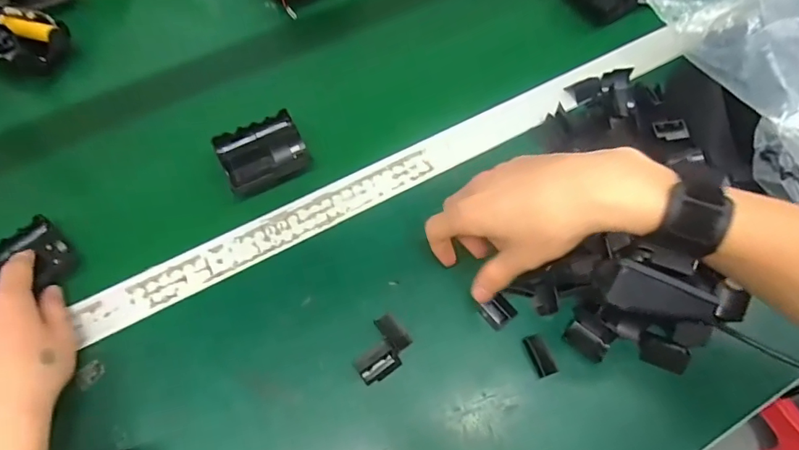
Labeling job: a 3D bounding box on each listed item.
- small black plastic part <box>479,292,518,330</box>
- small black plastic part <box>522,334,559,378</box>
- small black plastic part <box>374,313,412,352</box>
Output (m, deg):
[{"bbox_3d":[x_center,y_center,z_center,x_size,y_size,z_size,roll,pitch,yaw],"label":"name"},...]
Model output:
[{"bbox_3d":[0.081,0.070,0.382,0.024,0.008,0.022,-36,69,-15],"label":"small black plastic part"},{"bbox_3d":[0.110,0.101,0.366,0.016,0.008,0.031,-19,65,-8],"label":"small black plastic part"},{"bbox_3d":[-0.005,0.087,0.379,0.017,0.012,0.031,-34,68,-14],"label":"small black plastic part"}]

